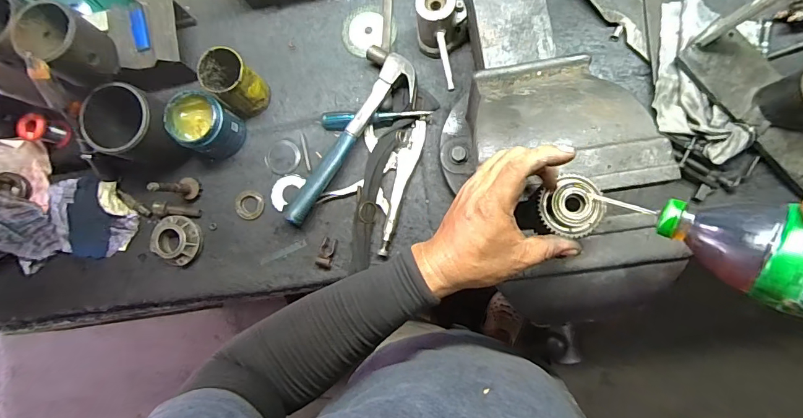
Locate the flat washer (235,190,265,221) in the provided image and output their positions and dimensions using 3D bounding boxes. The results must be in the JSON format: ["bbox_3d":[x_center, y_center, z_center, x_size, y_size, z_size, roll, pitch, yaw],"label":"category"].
[{"bbox_3d":[-0.271,-0.009,0.730,0.049,0.009,0.052,-1,83,5],"label":"flat washer"}]

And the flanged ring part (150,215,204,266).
[{"bbox_3d":[-0.400,0.055,0.726,0.087,0.026,0.084,6,84,6],"label":"flanged ring part"}]

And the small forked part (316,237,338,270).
[{"bbox_3d":[-0.129,0.076,0.701,0.027,0.023,0.052,15,84,6],"label":"small forked part"}]

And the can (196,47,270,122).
[{"bbox_3d":[-0.284,-0.210,0.693,0.079,0.112,0.076,-1,83,5],"label":"can"}]

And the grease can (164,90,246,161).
[{"bbox_3d":[-0.331,-0.137,0.692,0.089,0.101,0.084,-1,83,5],"label":"grease can"}]

